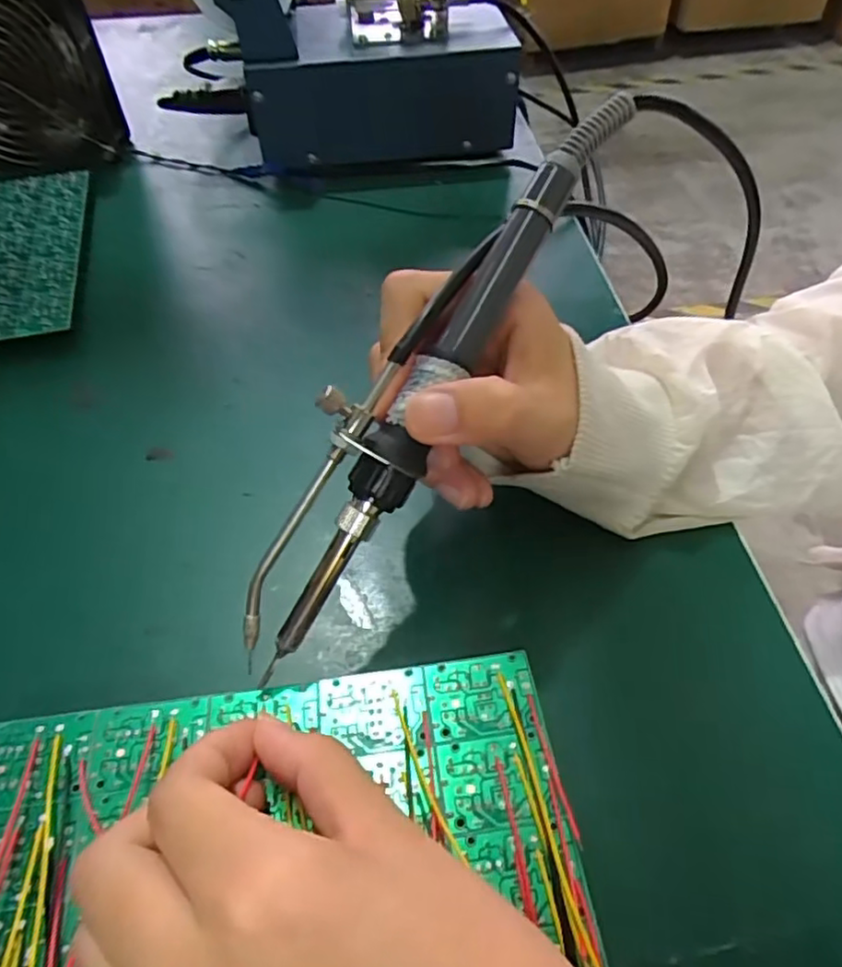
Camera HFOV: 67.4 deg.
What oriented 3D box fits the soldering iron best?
[{"bbox_3d":[0.001,-0.034,0.190,0.025,0.026,0.195,33,91,24],"label":"soldering iron"}]

